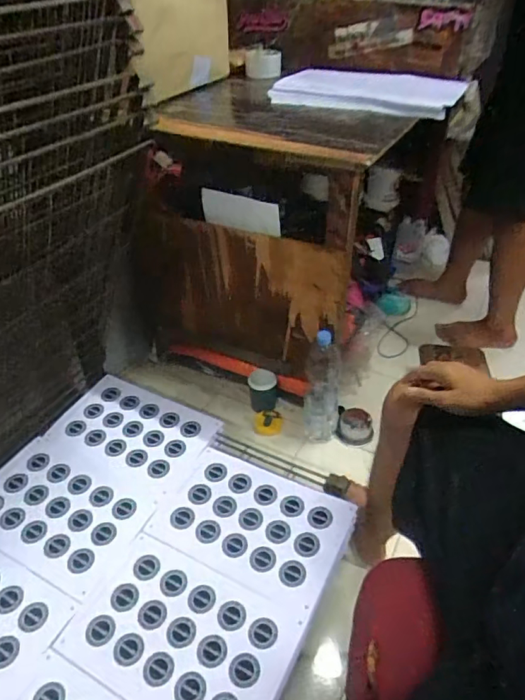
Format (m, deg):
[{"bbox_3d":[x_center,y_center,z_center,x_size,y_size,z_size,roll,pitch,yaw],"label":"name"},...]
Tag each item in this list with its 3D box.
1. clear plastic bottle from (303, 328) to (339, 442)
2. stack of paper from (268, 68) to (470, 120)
[{"bbox_3d":[0.151,0.082,1.231,0.086,0.321,0.102,3,40,5],"label":"clear plastic bottle"},{"bbox_3d":[0.211,-0.514,0.992,0.361,0.039,0.219,10,41,12],"label":"stack of paper"}]

